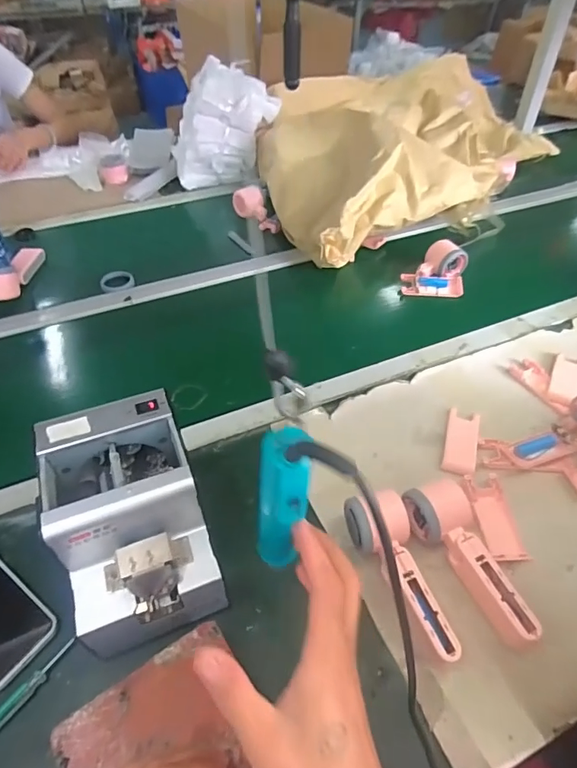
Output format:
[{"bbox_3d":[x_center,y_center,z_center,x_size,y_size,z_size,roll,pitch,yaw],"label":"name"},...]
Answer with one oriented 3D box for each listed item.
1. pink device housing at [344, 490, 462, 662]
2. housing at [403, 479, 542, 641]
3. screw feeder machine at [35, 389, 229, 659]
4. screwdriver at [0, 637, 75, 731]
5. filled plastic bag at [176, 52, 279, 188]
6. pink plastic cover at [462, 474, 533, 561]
[{"bbox_3d":[0.104,0.186,0.458,0.062,0.055,0.162,-11,48,-9],"label":"pink device housing"},{"bbox_3d":[0.176,0.175,0.471,0.061,0.048,0.162,-11,48,-10],"label":"housing"},{"bbox_3d":[-0.146,0.132,0.448,0.120,0.143,0.174,-16,49,-14],"label":"screw feeder machine"},{"bbox_3d":[-0.227,0.265,0.416,0.013,0.008,0.084,26,52,23],"label":"screwdriver"},{"bbox_3d":[-0.161,-0.625,1.123,0.239,0.217,0.190,-13,48,-11],"label":"filled plastic bag"},{"bbox_3d":[0.231,0.149,0.527,0.044,0.009,0.100,-3,47,-2],"label":"pink plastic cover"}]

